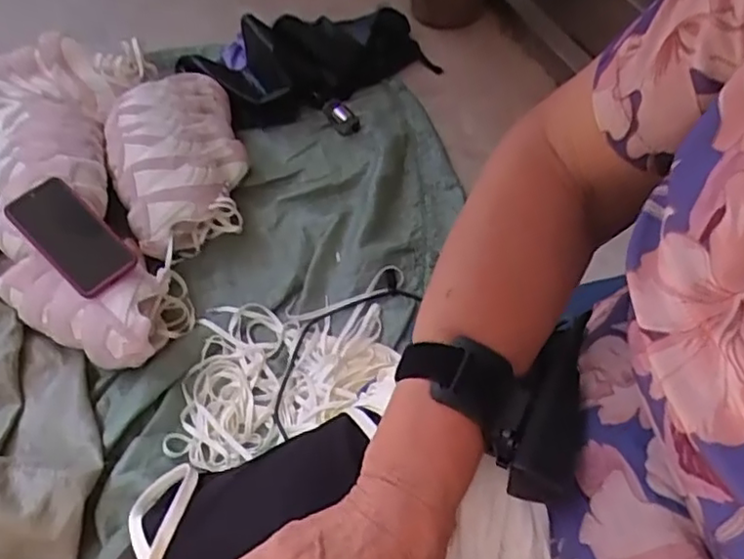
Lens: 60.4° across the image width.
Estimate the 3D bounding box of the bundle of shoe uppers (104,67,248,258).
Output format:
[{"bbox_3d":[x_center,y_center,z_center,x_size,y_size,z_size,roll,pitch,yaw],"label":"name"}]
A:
[{"bbox_3d":[-0.304,-0.187,1.026,0.208,0.119,0.327,-18,56,-14],"label":"bundle of shoe uppers"}]

